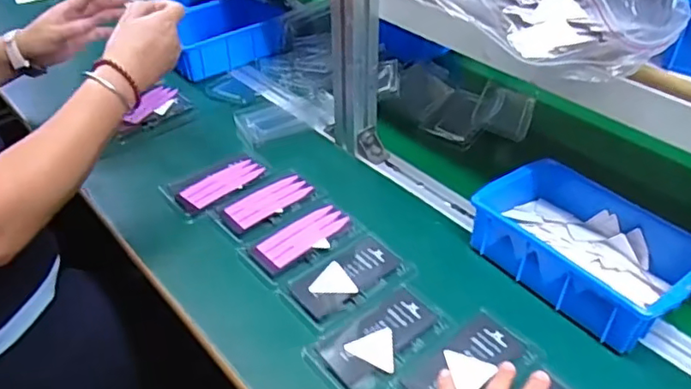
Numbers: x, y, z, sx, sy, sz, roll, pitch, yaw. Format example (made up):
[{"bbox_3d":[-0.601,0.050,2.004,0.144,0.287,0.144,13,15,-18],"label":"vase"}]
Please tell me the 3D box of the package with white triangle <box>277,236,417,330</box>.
[{"bbox_3d":[0.002,0.085,0.583,0.123,0.004,0.069,-24,45,-28],"label":"package with white triangle"}]

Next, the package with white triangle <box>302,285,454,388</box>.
[{"bbox_3d":[0.031,0.133,0.534,0.125,0.014,0.069,-26,46,-30],"label":"package with white triangle"}]

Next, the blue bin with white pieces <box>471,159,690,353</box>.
[{"bbox_3d":[0.239,0.050,0.583,0.136,0.061,0.206,-26,46,-30],"label":"blue bin with white pieces"}]

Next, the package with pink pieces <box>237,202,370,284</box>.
[{"bbox_3d":[-0.043,0.049,0.624,0.122,0.006,0.071,-25,45,-29],"label":"package with pink pieces"}]

